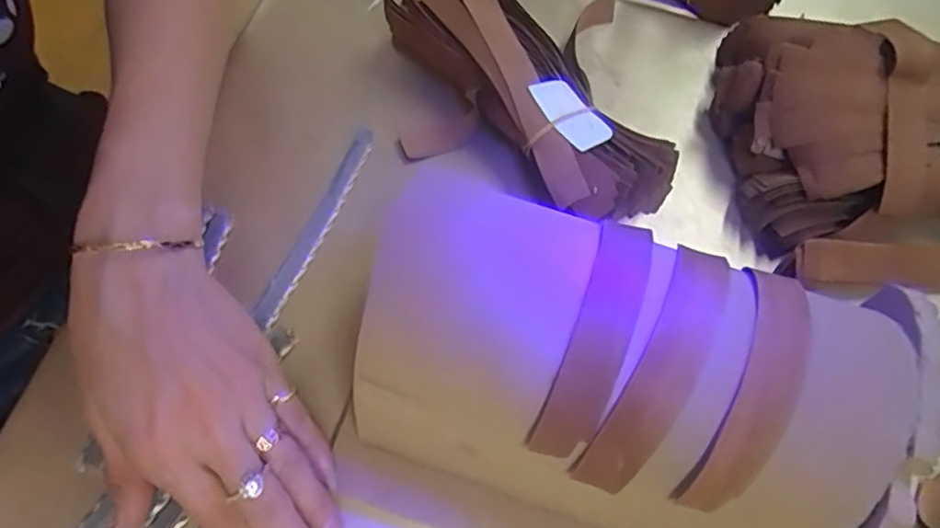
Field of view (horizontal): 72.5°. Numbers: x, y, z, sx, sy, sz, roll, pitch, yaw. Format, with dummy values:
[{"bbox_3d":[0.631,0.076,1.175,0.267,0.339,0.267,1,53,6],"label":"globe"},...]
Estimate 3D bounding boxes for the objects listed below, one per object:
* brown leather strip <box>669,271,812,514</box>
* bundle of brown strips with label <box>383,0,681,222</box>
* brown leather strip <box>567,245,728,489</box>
[{"bbox_3d":[0.100,0.047,0.227,0.022,0.025,0.090,23,86,8],"label":"brown leather strip"},{"bbox_3d":[0.035,-0.096,0.372,0.072,0.041,0.181,-34,70,-17],"label":"bundle of brown strips with label"},{"bbox_3d":[0.066,0.042,0.231,0.020,0.023,0.096,25,98,9],"label":"brown leather strip"}]

